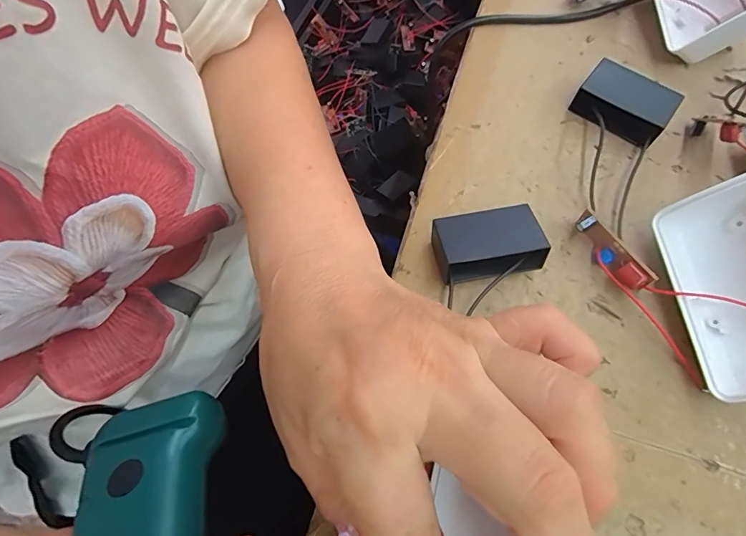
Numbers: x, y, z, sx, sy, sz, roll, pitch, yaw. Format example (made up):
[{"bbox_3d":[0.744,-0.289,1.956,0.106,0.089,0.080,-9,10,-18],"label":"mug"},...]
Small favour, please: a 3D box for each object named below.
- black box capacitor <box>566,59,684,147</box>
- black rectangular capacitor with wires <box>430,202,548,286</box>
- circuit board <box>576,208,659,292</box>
[{"bbox_3d":[0.142,-0.092,0.241,0.048,0.020,0.032,39,74,17],"label":"black box capacitor"},{"bbox_3d":[0.056,-0.011,0.208,0.047,0.025,0.029,-10,67,-1],"label":"black rectangular capacitor with wires"},{"bbox_3d":[0.115,-0.007,0.208,0.009,0.017,0.043,-31,69,-10],"label":"circuit board"}]

